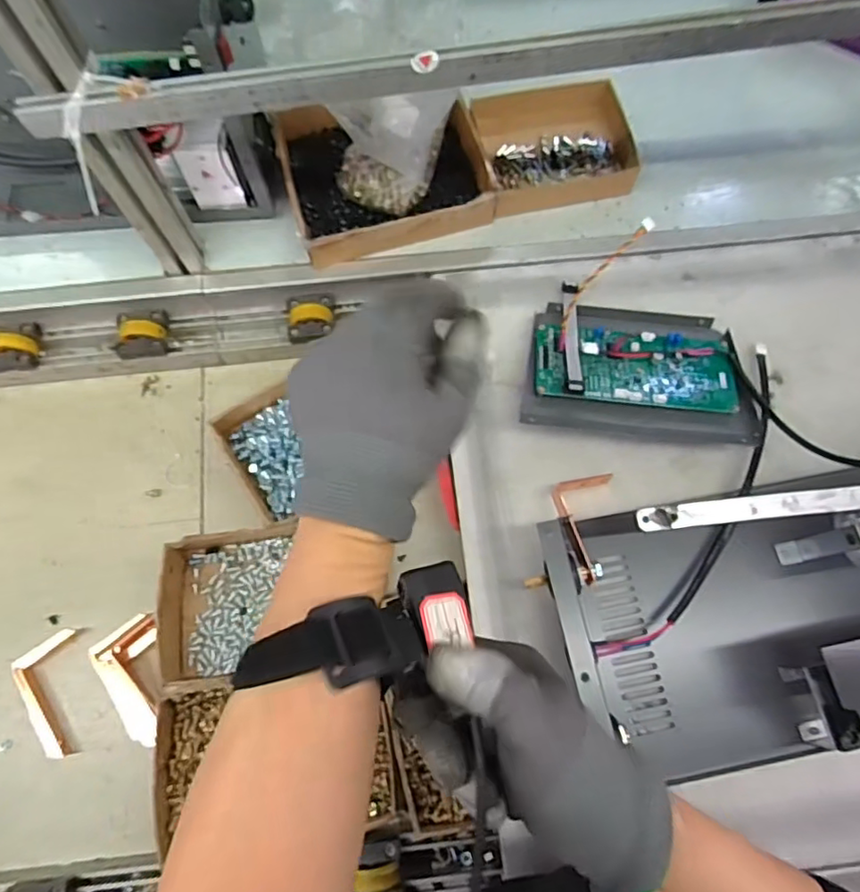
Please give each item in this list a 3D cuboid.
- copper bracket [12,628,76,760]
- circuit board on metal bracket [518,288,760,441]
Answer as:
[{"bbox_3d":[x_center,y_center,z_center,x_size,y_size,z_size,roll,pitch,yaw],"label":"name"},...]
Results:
[{"bbox_3d":[-0.393,0.254,0.607,0.056,0.020,0.121,-6,73,-2],"label":"copper bracket"},{"bbox_3d":[0.218,-0.087,0.610,0.240,0.047,0.168,4,73,1],"label":"circuit board on metal bracket"}]

